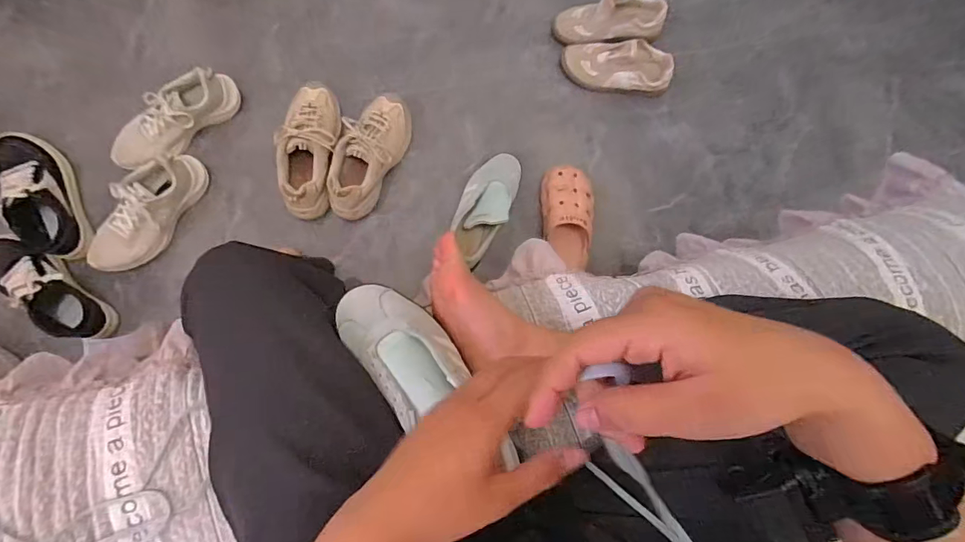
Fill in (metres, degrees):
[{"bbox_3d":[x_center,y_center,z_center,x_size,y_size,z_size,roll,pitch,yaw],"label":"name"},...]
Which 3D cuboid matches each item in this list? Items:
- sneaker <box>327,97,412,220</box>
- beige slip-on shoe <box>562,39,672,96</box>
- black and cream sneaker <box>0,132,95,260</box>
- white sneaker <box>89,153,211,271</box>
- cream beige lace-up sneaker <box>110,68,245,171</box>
[{"bbox_3d":[-0.221,-0.229,0.902,0.108,0.099,0.262,18,82,-4],"label":"sneaker"},{"bbox_3d":[0.287,-0.436,0.973,0.228,0.075,0.090,9,83,-3],"label":"beige slip-on shoe"},{"bbox_3d":[-0.801,-0.135,0.835,0.094,0.102,0.244,-27,87,-9],"label":"black and cream sneaker"},{"bbox_3d":[-0.618,-0.108,0.848,0.086,0.103,0.248,35,83,1],"label":"white sneaker"},{"bbox_3d":[-0.578,-0.282,0.867,0.255,0.103,0.087,-40,89,-9],"label":"cream beige lace-up sneaker"}]

